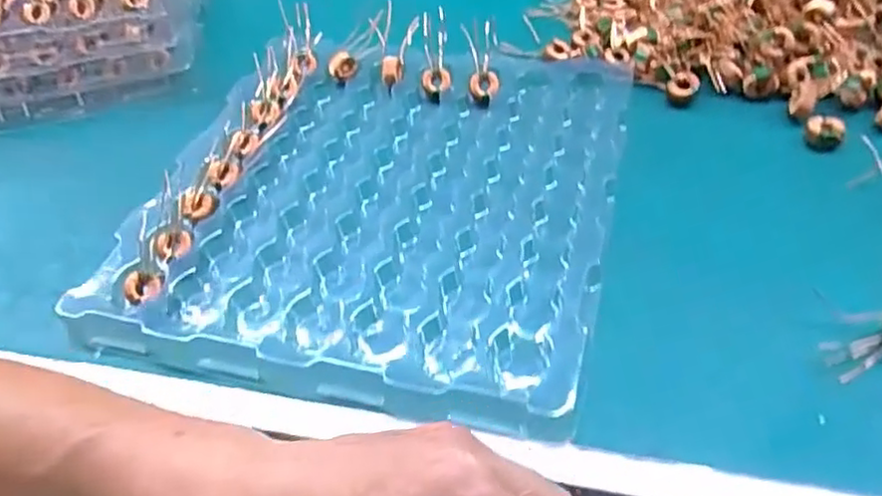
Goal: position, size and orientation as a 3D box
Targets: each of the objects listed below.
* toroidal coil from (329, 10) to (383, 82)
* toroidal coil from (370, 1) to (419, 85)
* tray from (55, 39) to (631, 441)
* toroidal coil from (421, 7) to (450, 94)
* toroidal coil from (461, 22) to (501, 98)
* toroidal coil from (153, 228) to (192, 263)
[{"bbox_3d":[-0.065,-0.157,0.511,0.029,0.014,0.060,31,84,28],"label":"toroidal coil"},{"bbox_3d":[-0.037,-0.155,0.500,0.035,0.026,0.061,0,70,7],"label":"toroidal coil"},{"bbox_3d":[-0.037,-0.039,0.416,0.278,0.017,0.287,10,52,14],"label":"tray"},{"bbox_3d":[-0.004,-0.147,0.493,0.020,0.010,0.066,-2,82,5],"label":"toroidal coil"},{"bbox_3d":[0.029,-0.140,0.489,0.022,0.015,0.065,-7,65,0],"label":"toroidal coil"},{"bbox_3d":[-0.163,-0.003,0.399,0.021,0.007,0.022,-3,50,4],"label":"toroidal coil"}]

